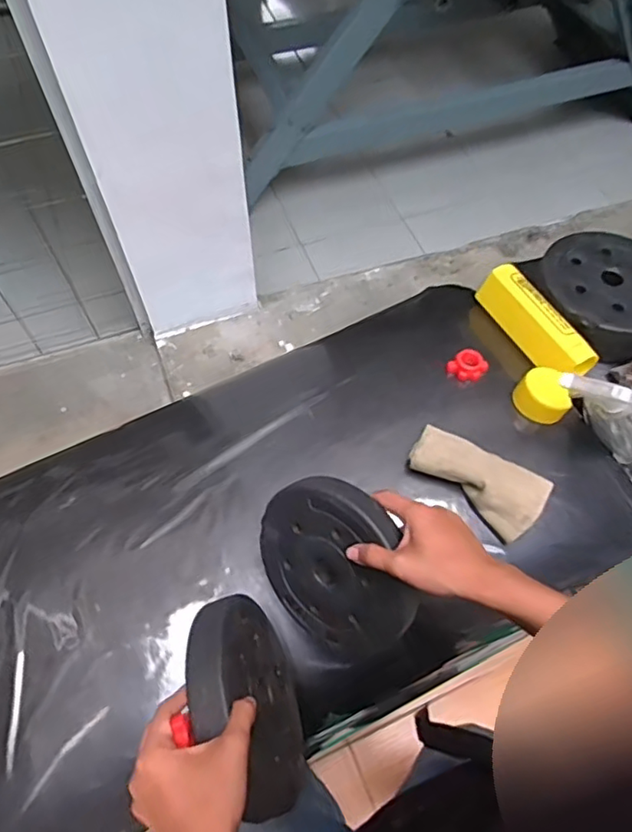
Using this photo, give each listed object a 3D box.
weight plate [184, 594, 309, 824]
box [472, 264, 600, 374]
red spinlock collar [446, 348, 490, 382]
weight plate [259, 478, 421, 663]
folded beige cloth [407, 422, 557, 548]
[{"bbox_3d":[-0.054,0.244,0.525,0.027,0.159,0.171,-22,97,14],"label":"weight plate"},{"bbox_3d":[0.296,-0.126,0.815,0.054,0.050,0.183,-26,65,-16],"label":"box"},{"bbox_3d":[0.199,-0.067,0.786,0.046,0.028,0.040,34,65,15],"label":"red spinlock collar"},{"bbox_3d":[0.014,0.147,0.574,0.021,0.173,0.166,-23,70,-48],"label":"weight plate"},{"bbox_3d":[0.187,0.071,0.699,0.153,0.048,0.074,34,65,16],"label":"folded beige cloth"}]

